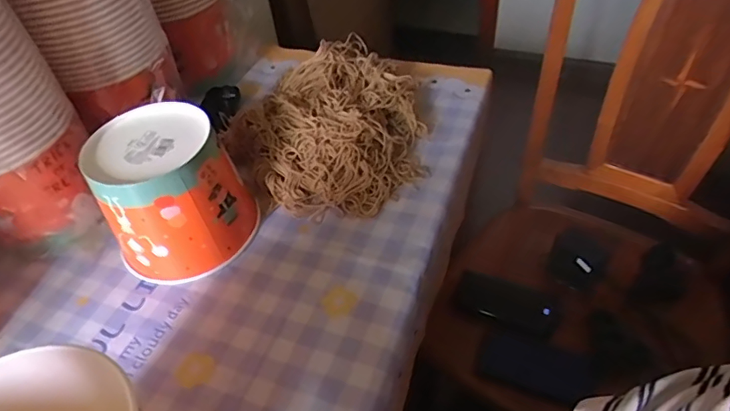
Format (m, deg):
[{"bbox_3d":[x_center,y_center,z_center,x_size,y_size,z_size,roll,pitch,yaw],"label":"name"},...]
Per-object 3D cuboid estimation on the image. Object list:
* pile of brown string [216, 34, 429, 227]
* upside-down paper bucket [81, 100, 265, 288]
[{"bbox_3d":[-0.048,-0.106,0.650,0.273,0.069,0.284,-20,48,-13],"label":"pile of brown string"},{"bbox_3d":[-0.209,-0.016,0.542,0.149,0.134,0.140,-27,50,-19],"label":"upside-down paper bucket"}]

